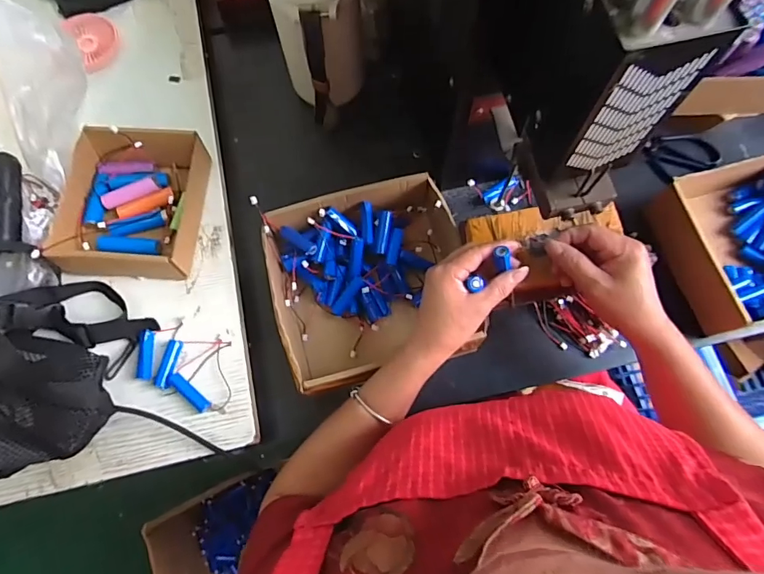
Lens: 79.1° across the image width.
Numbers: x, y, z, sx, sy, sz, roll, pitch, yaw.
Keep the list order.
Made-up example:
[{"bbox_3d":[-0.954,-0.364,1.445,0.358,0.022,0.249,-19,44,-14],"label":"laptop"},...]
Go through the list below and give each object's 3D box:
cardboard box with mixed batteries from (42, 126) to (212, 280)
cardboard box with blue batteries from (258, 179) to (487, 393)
[{"bbox_3d":[-0.275,-0.093,0.516,0.137,0.048,0.166,3,73,2],"label":"cardboard box with mixed batteries"},{"bbox_3d":[-0.013,-0.005,0.512,0.202,0.065,0.203,-12,73,-3],"label":"cardboard box with blue batteries"}]

